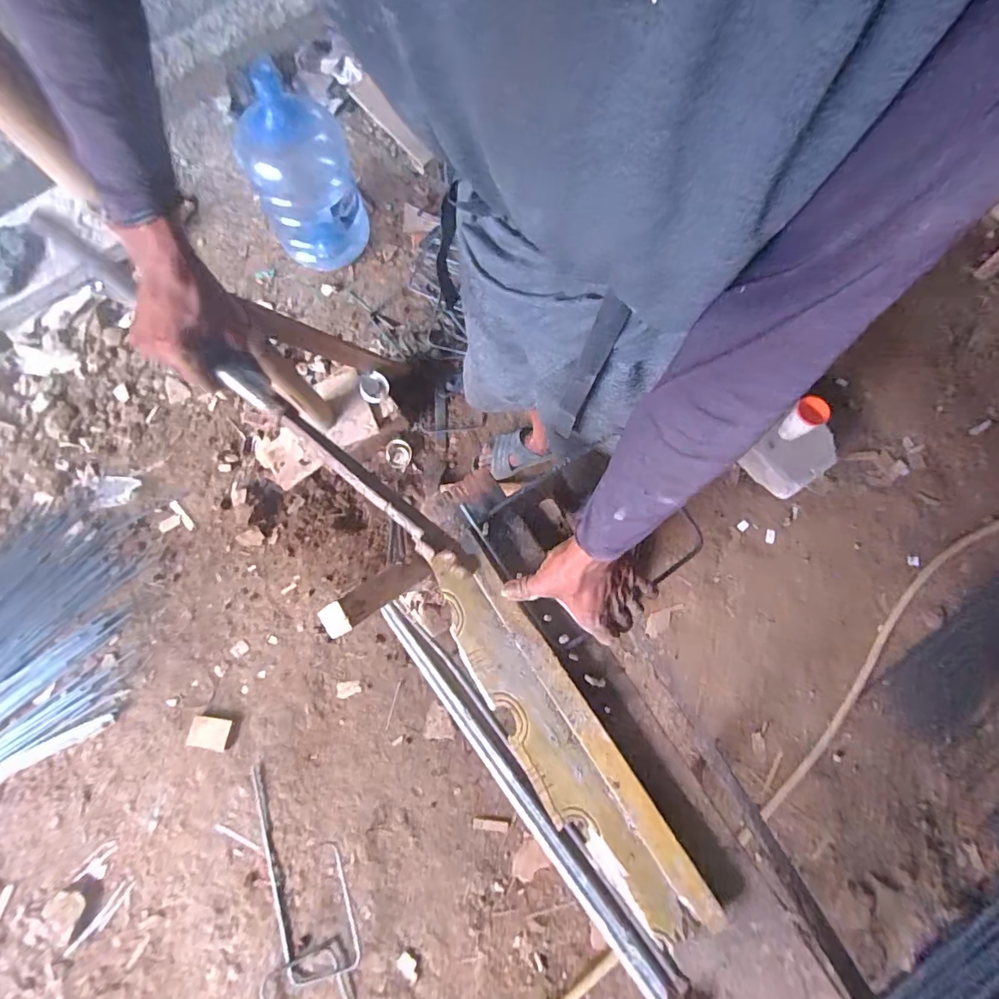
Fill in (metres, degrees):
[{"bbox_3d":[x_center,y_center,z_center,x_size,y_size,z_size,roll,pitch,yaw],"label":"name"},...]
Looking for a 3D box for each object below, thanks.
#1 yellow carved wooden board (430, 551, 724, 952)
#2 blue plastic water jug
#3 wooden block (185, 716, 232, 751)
[{"bbox_3d":[0.056,0.235,0.507,0.088,0.023,0.409,-33,77,-6],"label":"yellow carved wooden board"},{"bbox_3d":[-0.567,-0.933,1.408,0.291,0.534,0.256,-24,76,-4],"label":"blue plastic water jug"},{"bbox_3d":[-0.682,0.548,1.191,0.094,0.028,0.064,6,76,4],"label":"wooden block"}]

